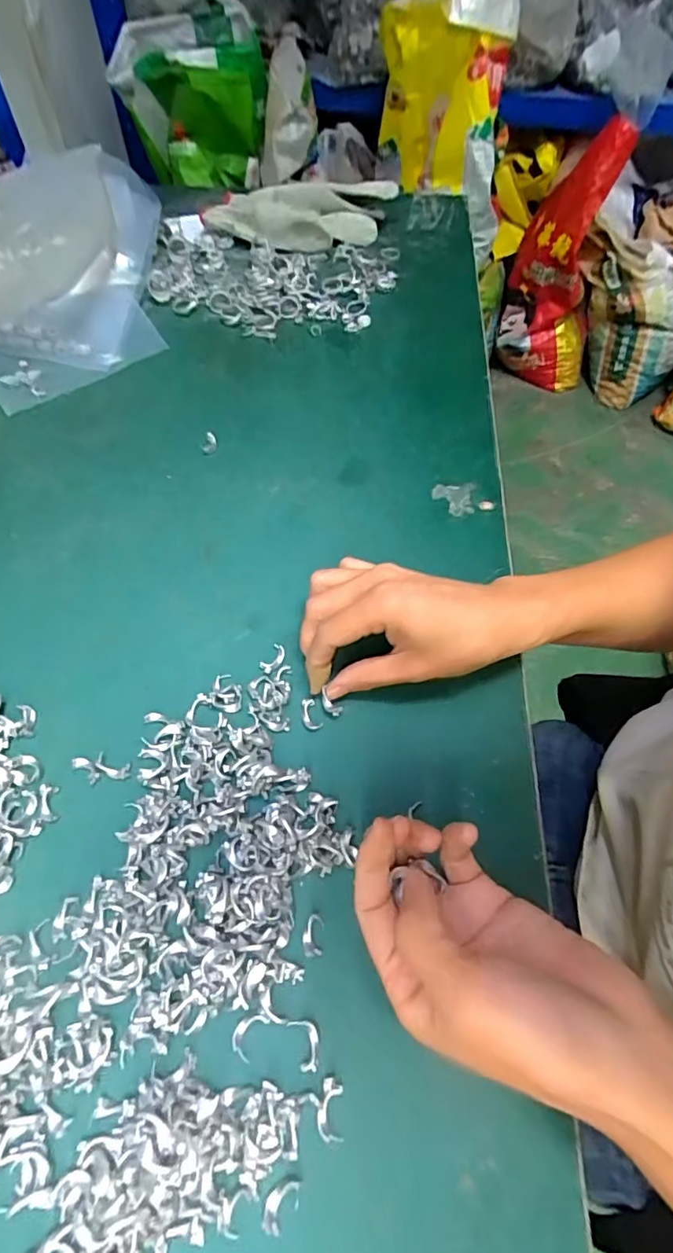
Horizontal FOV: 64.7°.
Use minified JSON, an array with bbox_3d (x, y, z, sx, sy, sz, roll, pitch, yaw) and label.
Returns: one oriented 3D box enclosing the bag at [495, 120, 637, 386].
[{"bbox_3d":[0.635,-0.981,1.475,0.292,0.592,0.232,24,62,11],"label":"bag"}]

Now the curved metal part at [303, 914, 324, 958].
[{"bbox_3d":[-0.011,0.150,0.258,0.010,0.004,0.018,5,60,1],"label":"curved metal part"}]

